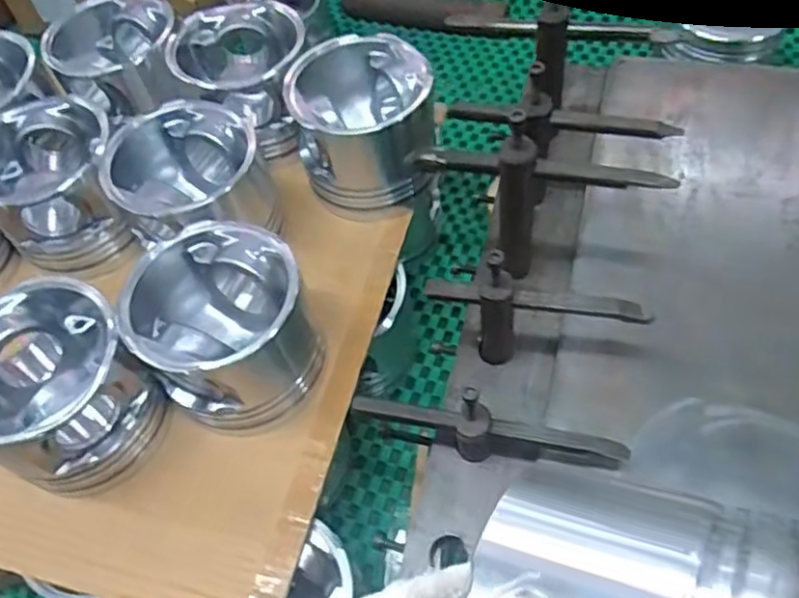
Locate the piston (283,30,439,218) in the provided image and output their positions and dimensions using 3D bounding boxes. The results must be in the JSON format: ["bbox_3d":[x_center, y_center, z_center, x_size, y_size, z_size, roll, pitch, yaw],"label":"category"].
[{"bbox_3d":[-0.027,-0.138,0.553,0.107,0.098,0.100,-8,56,0],"label":"piston"}]

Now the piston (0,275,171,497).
[{"bbox_3d":[-0.217,0.061,0.445,0.108,0.092,0.107,28,63,22],"label":"piston"}]

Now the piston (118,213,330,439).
[{"bbox_3d":[-0.112,0.021,0.461,0.109,0.092,0.109,-38,61,-19],"label":"piston"}]

